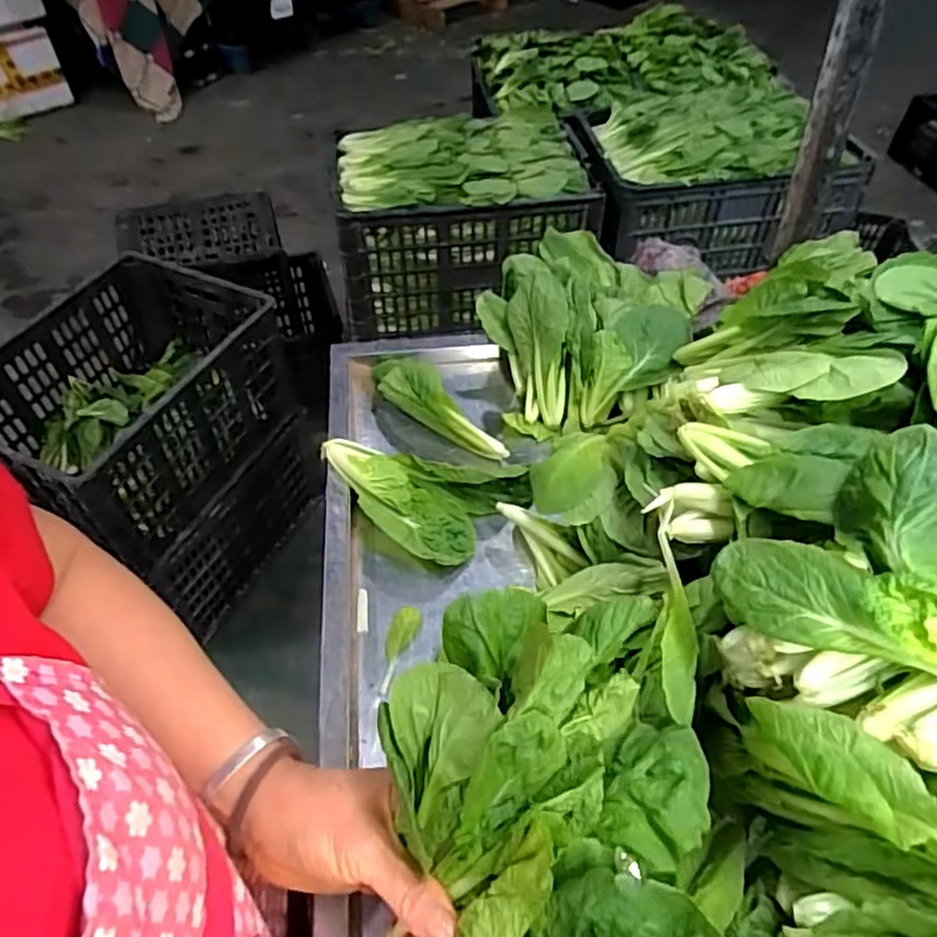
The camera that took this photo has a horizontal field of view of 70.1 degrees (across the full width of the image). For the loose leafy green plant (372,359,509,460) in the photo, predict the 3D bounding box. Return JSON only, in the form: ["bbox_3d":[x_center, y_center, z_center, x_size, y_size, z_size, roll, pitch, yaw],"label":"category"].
[{"bbox_3d":[-0.035,-0.063,0.631,0.167,0.043,0.030,36,60,25],"label":"loose leafy green plant"}]

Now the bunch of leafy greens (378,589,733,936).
[{"bbox_3d":[0.041,0.146,0.290,0.134,0.085,0.180,-13,53,-10],"label":"bunch of leafy greens"}]

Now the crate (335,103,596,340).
[{"bbox_3d":[-0.013,-0.491,1.315,0.460,0.291,0.280,-5,52,-4],"label":"crate"}]

